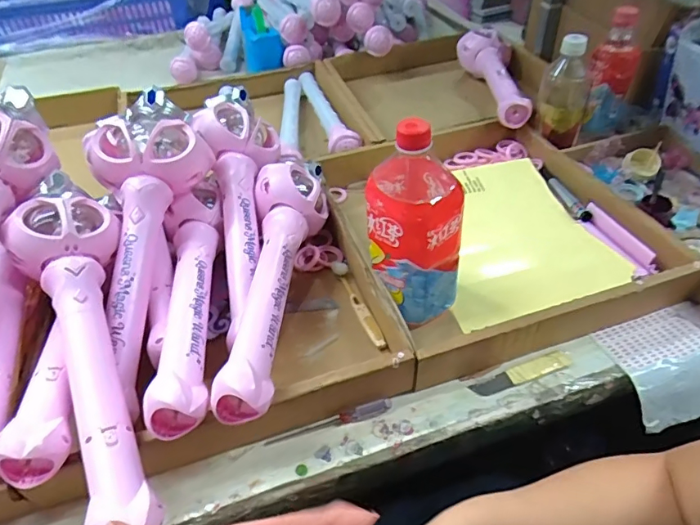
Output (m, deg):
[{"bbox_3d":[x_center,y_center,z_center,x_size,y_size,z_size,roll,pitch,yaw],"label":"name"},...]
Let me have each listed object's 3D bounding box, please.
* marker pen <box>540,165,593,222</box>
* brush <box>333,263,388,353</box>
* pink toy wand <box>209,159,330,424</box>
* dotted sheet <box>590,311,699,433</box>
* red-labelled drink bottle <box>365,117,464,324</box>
[{"bbox_3d":[0.294,-0.098,0.684,0.020,0.010,0.128,-11,45,-8],"label":"marker pen"},{"bbox_3d":[0.009,0.045,0.561,0.015,0.012,0.134,-17,46,-14],"label":"brush"},{"bbox_3d":[-0.080,0.005,0.518,0.078,0.061,0.349,1,44,5],"label":"pink toy wand"},{"bbox_3d":[0.329,0.108,0.518,0.107,0.040,0.101,-18,46,-14],"label":"dotted sheet"},{"bbox_3d":[0.065,-0.041,0.501,0.089,0.218,0.100,-1,44,2],"label":"red-labelled drink bottle"}]

